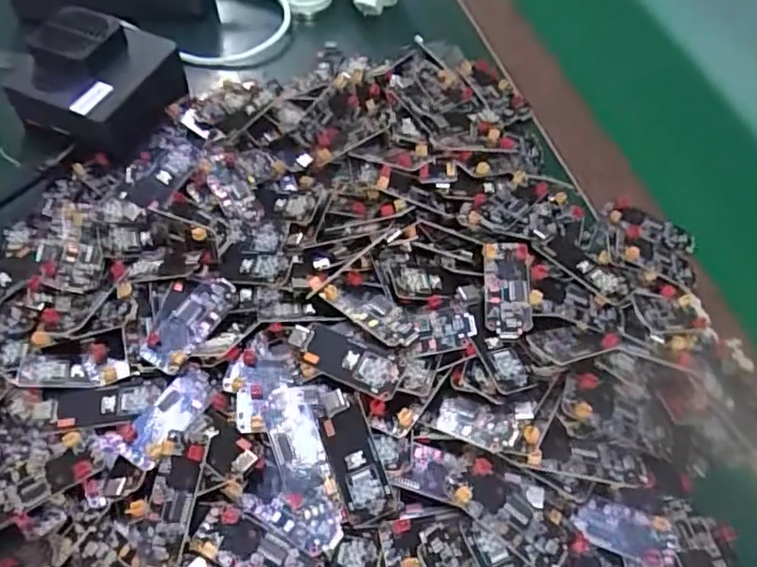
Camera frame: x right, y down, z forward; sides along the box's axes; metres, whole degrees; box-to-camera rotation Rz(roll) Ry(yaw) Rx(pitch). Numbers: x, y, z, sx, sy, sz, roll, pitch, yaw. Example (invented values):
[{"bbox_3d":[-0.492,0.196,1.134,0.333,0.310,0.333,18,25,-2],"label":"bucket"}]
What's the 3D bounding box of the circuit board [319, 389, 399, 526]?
[{"bbox_3d":[-0.010,0.068,0.241,0.019,0.012,0.051,-17,58,-9],"label":"circuit board"}]

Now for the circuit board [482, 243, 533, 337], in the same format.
[{"bbox_3d":[0.056,0.002,0.269,0.020,0.004,0.048,5,56,-1],"label":"circuit board"}]

